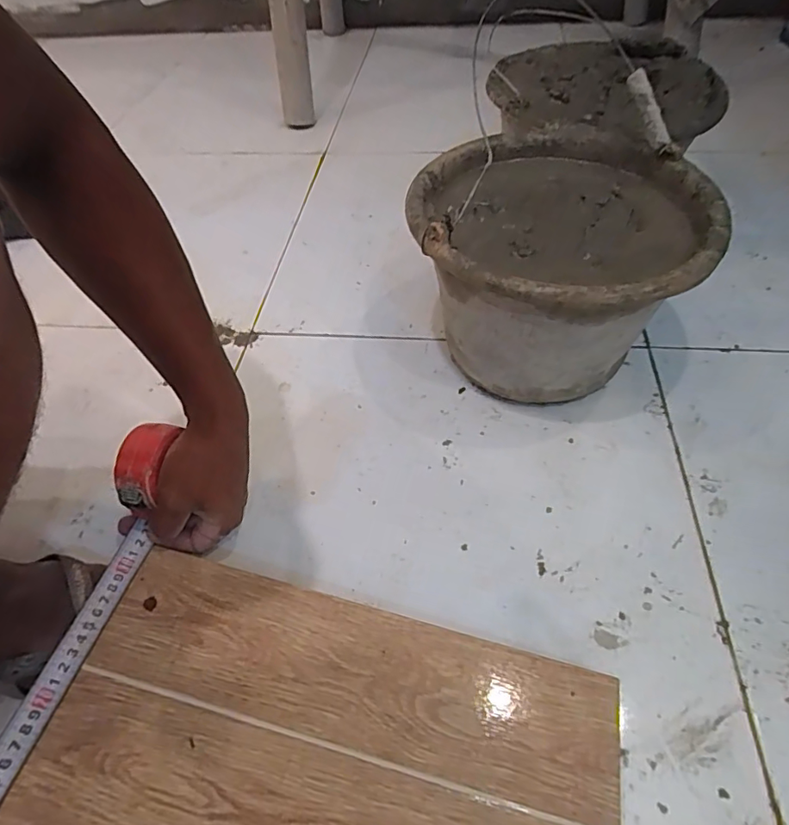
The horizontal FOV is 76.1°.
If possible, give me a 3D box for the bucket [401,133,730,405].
[{"bbox_3d":[0.158,-0.136,0.536,0.259,0.193,0.265,-2,52,2],"label":"bucket"}]

